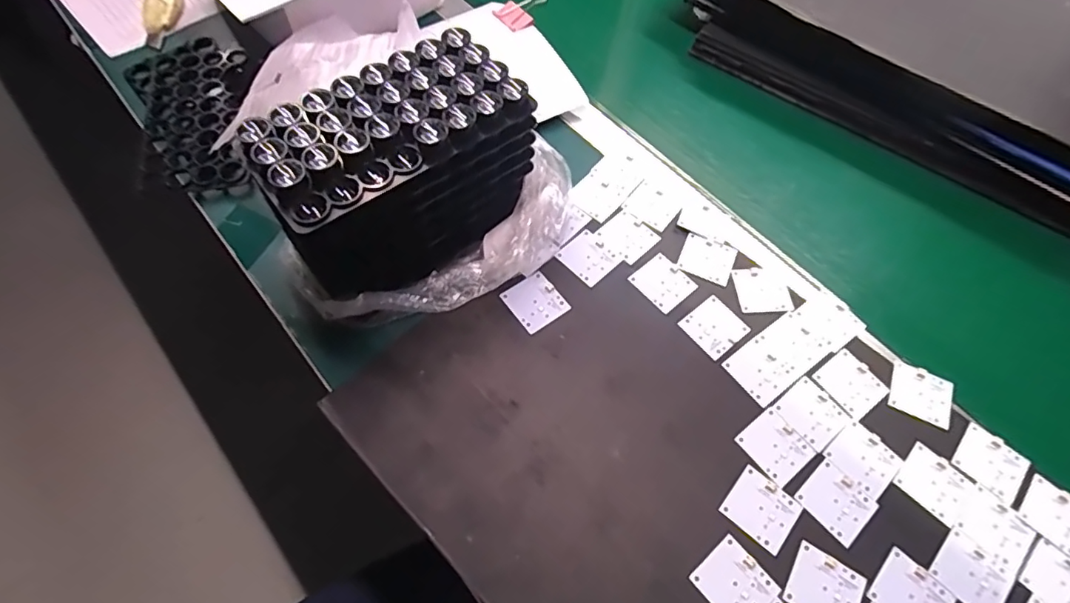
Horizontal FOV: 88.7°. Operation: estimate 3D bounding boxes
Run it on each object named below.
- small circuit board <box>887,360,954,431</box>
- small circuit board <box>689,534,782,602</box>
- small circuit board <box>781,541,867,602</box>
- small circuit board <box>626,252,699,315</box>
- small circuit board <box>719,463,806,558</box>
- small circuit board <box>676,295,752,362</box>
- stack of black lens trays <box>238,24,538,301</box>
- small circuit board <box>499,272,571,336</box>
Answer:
[{"bbox_3d":[0.325,0.077,0.460,0.049,0.004,0.046,23,62,10],"label":"small circuit board"},{"bbox_3d":[0.141,0.198,0.384,0.045,0.004,0.048,-36,68,-21],"label":"small circuit board"},{"bbox_3d":[0.205,0.202,0.385,0.048,0.004,0.045,30,63,13],"label":"small circuit board"},{"bbox_3d":[0.117,-0.017,0.501,0.045,0.004,0.049,-37,68,-21],"label":"small circuit board"},{"bbox_3d":[0.170,0.155,0.410,0.048,0.004,0.044,38,65,17],"label":"small circuit board"},{"bbox_3d":[0.158,0.021,0.481,0.048,0.004,0.046,-35,68,-20],"label":"small circuit board"},{"bbox_3d":[-0.108,-0.098,0.432,0.109,0.129,0.197,42,65,17],"label":"stack of black lens trays"},{"bbox_3d":[0.000,0.000,0.486,0.046,0.004,0.048,-32,67,-19],"label":"small circuit board"}]

